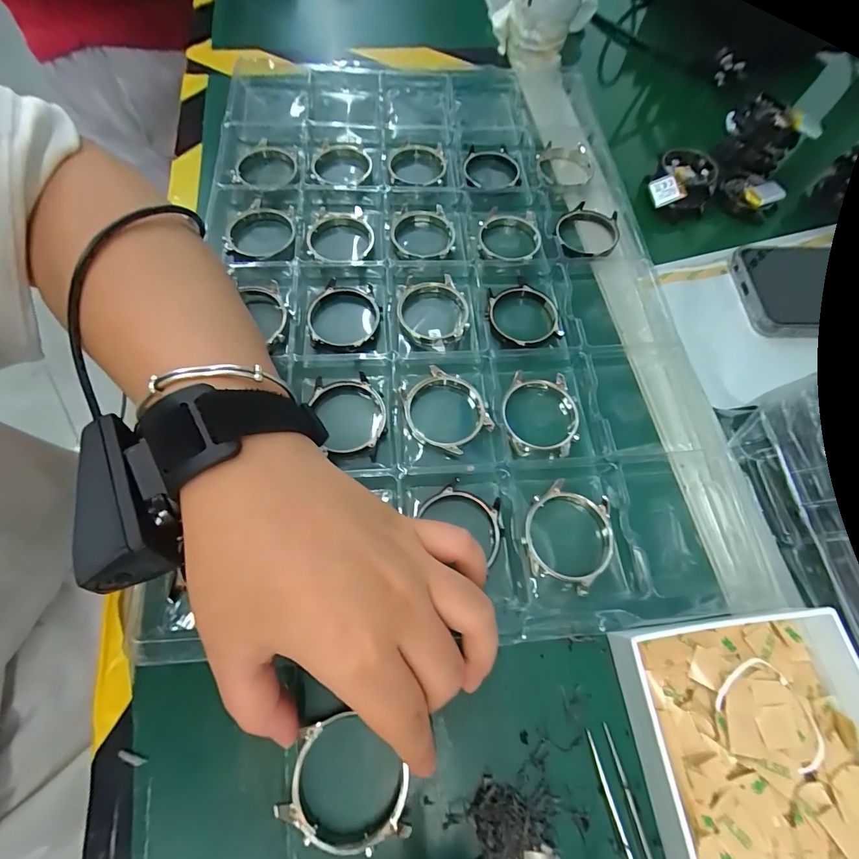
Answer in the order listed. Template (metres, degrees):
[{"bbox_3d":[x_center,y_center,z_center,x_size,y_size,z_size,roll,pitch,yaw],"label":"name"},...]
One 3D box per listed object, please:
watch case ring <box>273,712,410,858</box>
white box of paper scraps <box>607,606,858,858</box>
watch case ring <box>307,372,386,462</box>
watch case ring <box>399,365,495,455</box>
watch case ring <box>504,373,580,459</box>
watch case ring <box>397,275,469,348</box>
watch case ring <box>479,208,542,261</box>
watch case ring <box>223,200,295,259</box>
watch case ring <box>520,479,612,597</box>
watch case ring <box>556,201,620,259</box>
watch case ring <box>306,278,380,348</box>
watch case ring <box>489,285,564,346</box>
[{"bbox_3d":[-0.034,0.146,0.167,0.052,0.012,0.045,1,67,-1],"label":"watch case ring"},{"bbox_3d":[0.151,0.170,0.157,0.109,0.027,0.172,-3,67,-3],"label":"white box of paper scraps"},{"bbox_3d":[-0.046,-0.008,0.230,0.041,0.005,0.057,-9,68,-5],"label":"watch case ring"},{"bbox_3d":[0.008,-0.011,0.234,0.046,0.008,0.052,-42,74,-17],"label":"watch case ring"},{"bbox_3d":[0.065,-0.009,0.236,0.045,0.009,0.052,3,67,0],"label":"watch case ring"},{"bbox_3d":[0.001,-0.077,0.261,0.046,0.010,0.054,5,67,1],"label":"watch case ring"},{"bbox_3d":[0.058,-0.140,0.289,0.044,0.008,0.048,2,67,-4],"label":"watch case ring"},{"bbox_3d":[-0.118,-0.138,0.277,0.047,0.007,0.047,-3,68,-6],"label":"watch case ring"},{"bbox_3d":[0.073,0.055,0.209,0.043,0.009,0.052,21,68,7],"label":"watch case ring"},{"bbox_3d":[0.117,-0.146,0.294,0.044,0.011,0.050,23,67,5],"label":"watch case ring"},{"bbox_3d":[-0.057,-0.073,0.255,0.045,0.010,0.051,15,67,2],"label":"watch case ring"},{"bbox_3d":[0.063,-0.075,0.265,0.047,0.007,0.047,1,67,-1],"label":"watch case ring"}]

